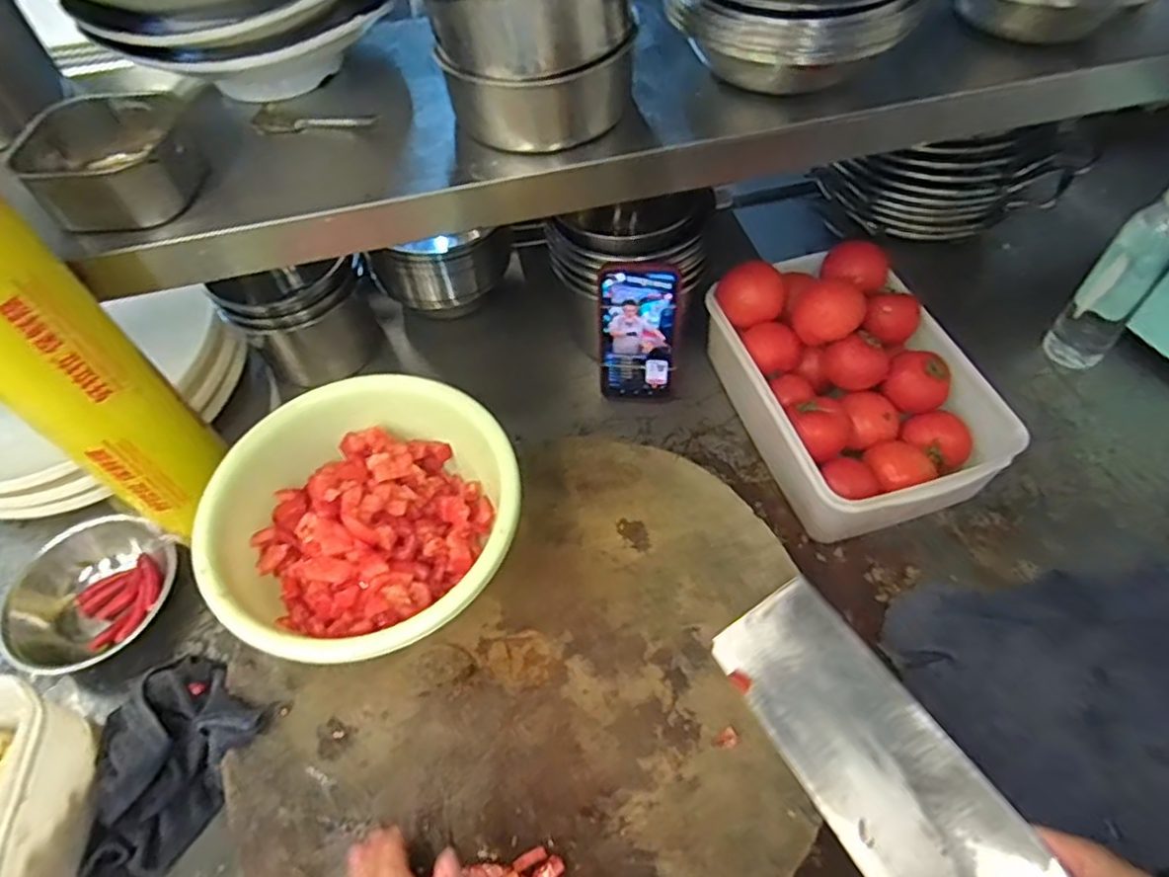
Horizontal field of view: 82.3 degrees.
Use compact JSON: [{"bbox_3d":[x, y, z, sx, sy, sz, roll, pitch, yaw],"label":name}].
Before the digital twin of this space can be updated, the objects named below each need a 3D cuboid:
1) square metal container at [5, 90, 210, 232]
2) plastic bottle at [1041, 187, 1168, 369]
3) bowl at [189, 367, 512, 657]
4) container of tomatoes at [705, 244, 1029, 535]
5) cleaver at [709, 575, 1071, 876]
[{"bbox_3d":[-0.346,-0.204,0.492,0.116,0.046,0.108,-17,57,-9],"label":"square metal container"},{"bbox_3d":[0.541,-0.166,0.659,0.061,0.206,0.070,38,66,25],"label":"plastic bottle"},{"bbox_3d":[-0.167,0.063,0.527,0.227,0.089,0.220,-1,56,2],"label":"bowl"},{"bbox_3d":[0.264,-0.057,0.665,0.197,0.122,0.281,-17,56,-8],"label":"container of tomatoes"},{"bbox_3d":[0.207,0.232,0.415,0.092,0.031,0.311,-31,55,-15],"label":"cleaver"}]

